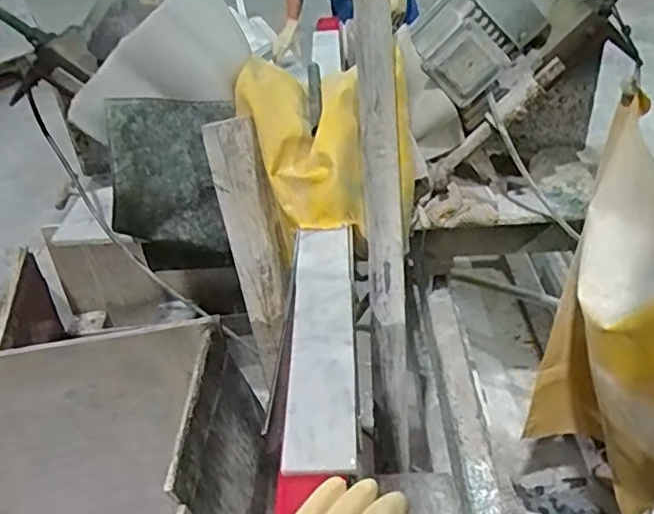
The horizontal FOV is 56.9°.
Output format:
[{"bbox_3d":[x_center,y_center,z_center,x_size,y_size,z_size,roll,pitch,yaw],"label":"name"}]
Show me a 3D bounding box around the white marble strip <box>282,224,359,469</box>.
[{"bbox_3d":[-0.005,0.093,0.768,0.076,0.034,0.415,-4,38,4],"label":"white marble strip"}]

